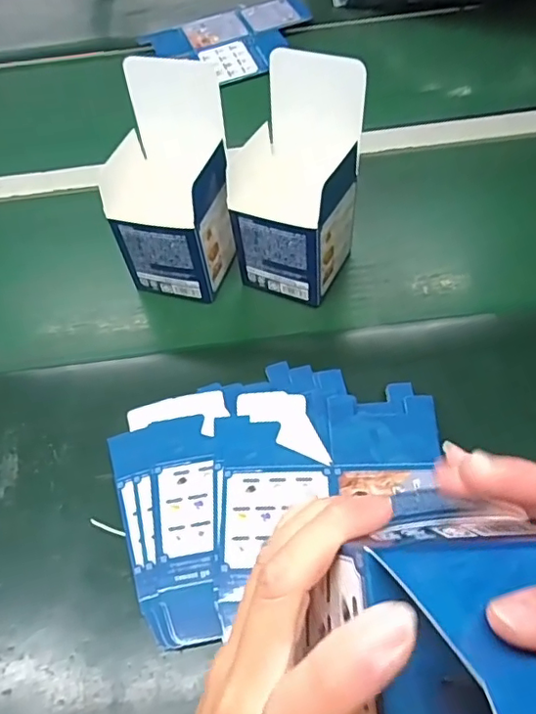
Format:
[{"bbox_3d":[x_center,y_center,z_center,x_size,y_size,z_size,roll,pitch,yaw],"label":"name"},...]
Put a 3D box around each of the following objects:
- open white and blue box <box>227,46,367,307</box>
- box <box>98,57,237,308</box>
[{"bbox_3d":[0.023,-0.148,0.477,0.097,0.175,0.103,19,60,17],"label":"open white and blue box"},{"bbox_3d":[-0.083,-0.147,0.493,0.097,0.171,0.111,9,58,11],"label":"box"}]

